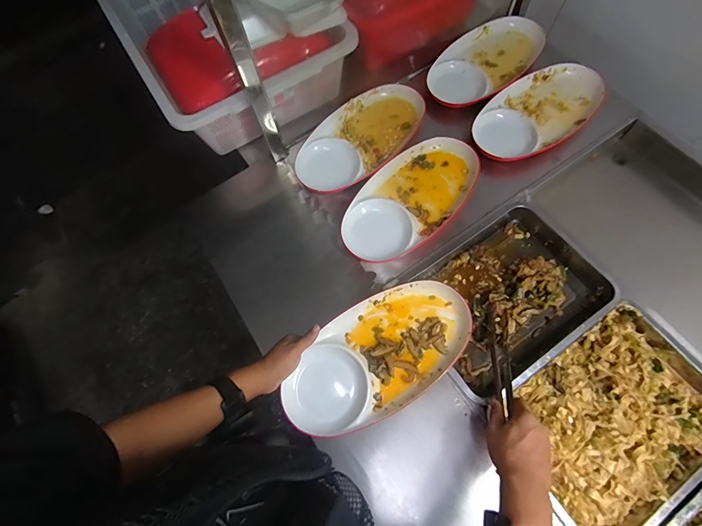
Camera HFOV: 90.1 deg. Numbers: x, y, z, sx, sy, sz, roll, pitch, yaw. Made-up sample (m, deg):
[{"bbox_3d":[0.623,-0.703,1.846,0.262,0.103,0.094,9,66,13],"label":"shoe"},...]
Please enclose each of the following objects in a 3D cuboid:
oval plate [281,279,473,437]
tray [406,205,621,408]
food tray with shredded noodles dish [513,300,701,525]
[{"bbox_3d":[0.048,0.153,0.594,0.335,0.028,0.171,-31,70,-9],"label":"oval plate"},{"bbox_3d":[0.288,0.061,0.659,0.349,0.052,0.252,-34,71,-10],"label":"tray"},{"bbox_3d":[0.441,0.242,0.561,0.372,0.042,0.247,-33,71,-10],"label":"food tray with shredded noodles dish"}]

